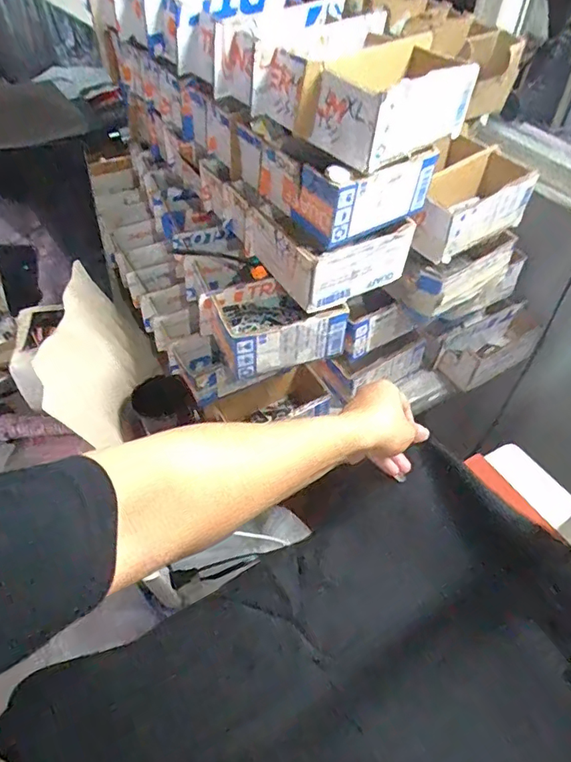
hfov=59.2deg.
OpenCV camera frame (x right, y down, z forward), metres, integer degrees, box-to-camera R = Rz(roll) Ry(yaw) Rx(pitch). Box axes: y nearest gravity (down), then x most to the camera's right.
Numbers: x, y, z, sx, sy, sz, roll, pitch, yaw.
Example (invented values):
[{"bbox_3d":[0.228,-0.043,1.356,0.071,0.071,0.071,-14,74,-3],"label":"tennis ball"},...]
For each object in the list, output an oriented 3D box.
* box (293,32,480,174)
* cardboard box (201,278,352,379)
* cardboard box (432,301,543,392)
[{"bbox_3d":[0.116,-0.294,0.525,0.179,0.073,0.093,-30,57,-25],"label":"box"},{"bbox_3d":[-0.014,-0.072,0.640,0.150,0.069,0.099,-18,52,-17],"label":"cardboard box"},{"bbox_3d":[0.335,-0.053,0.828,0.178,0.077,0.084,-21,53,-20],"label":"cardboard box"}]

